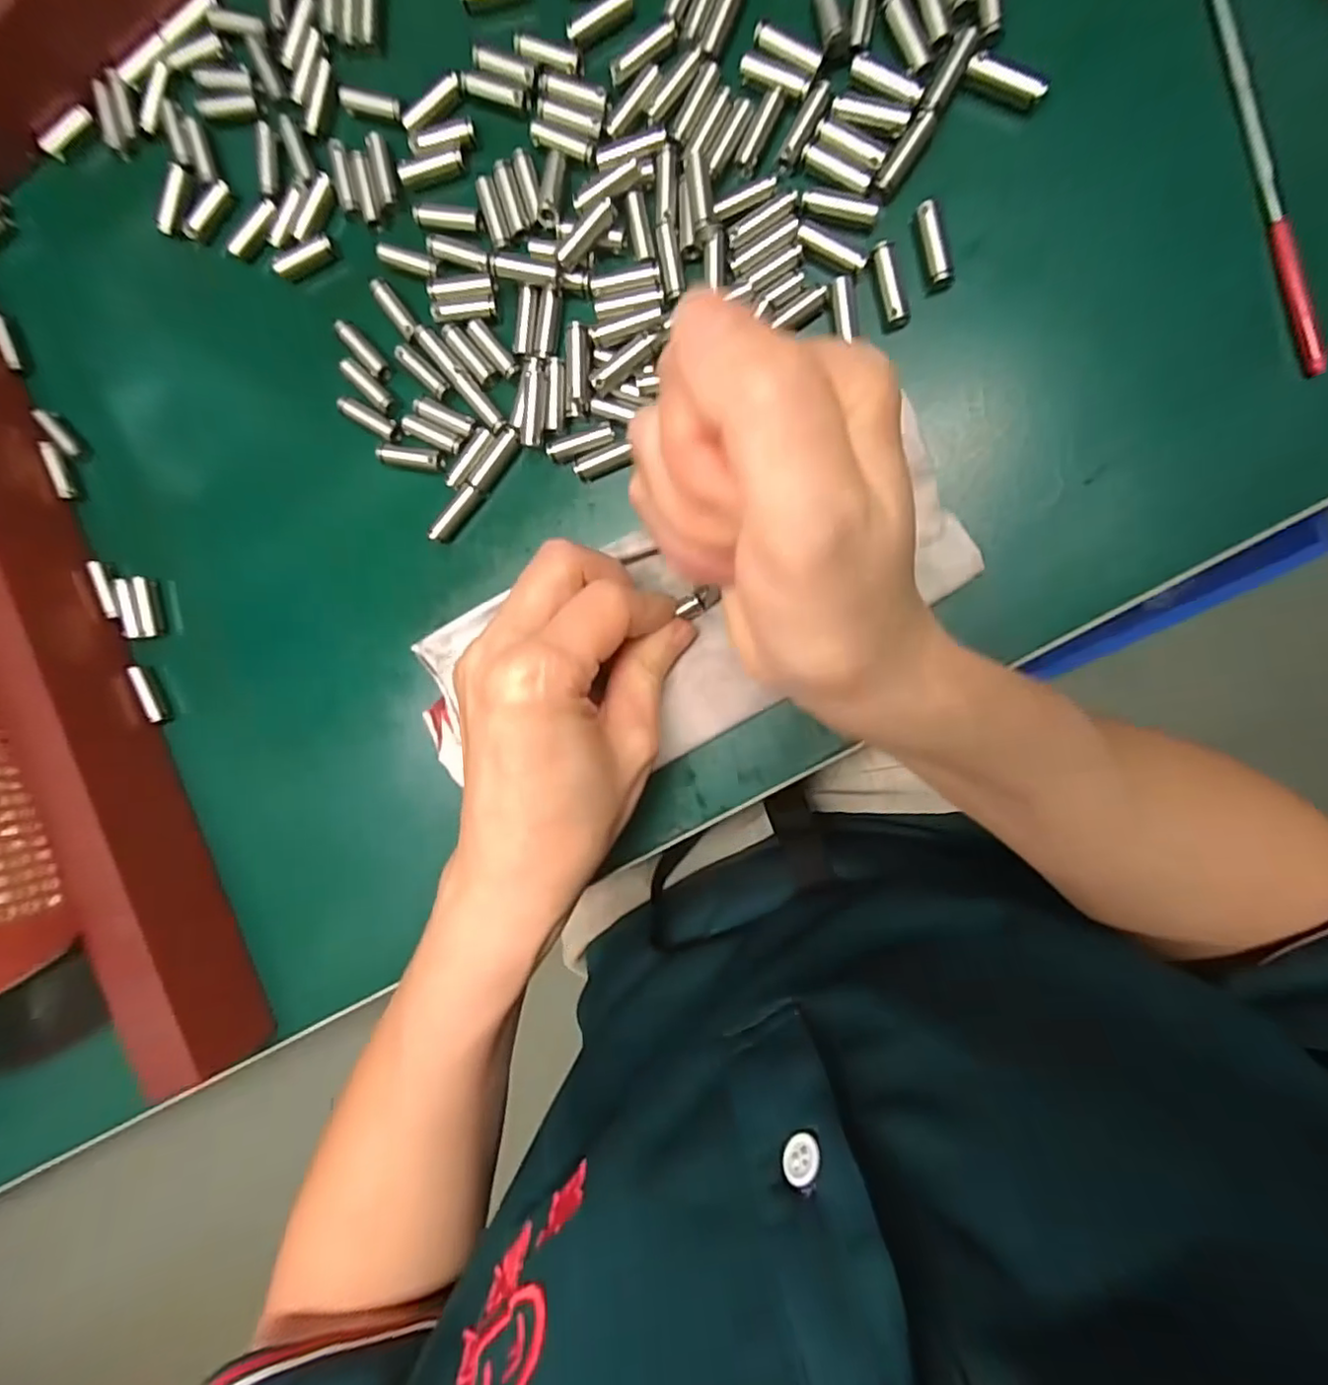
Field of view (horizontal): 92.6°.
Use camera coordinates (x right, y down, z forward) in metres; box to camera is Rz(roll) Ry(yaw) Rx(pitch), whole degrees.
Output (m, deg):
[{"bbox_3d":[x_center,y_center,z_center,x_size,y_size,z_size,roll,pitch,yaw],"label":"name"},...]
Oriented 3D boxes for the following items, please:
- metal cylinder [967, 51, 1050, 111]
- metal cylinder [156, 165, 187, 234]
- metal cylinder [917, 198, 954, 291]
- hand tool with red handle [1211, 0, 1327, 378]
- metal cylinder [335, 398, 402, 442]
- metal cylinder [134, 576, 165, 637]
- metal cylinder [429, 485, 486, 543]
[{"bbox_3d":[0.104,-0.187,0.192,0.024,0.005,0.006,31,98,4],"label":"metal cylinder"},{"bbox_3d":[-0.192,-0.192,0.247,0.006,0.004,0.025,20,97,6],"label":"metal cylinder"},{"bbox_3d":[0.087,-0.143,0.204,0.008,0.010,0.024,-13,93,9],"label":"metal cylinder"},{"bbox_3d":[0.175,-0.160,0.188,0.004,0.009,0.135,-16,92,9],"label":"hand tool with red handle"},{"bbox_3d":[-0.113,-0.104,0.241,0.027,0.004,0.006,31,98,4],"label":"metal cylinder"},{"bbox_3d":[-0.218,-0.036,0.268,0.008,0.006,0.025,-2,95,8],"label":"metal cylinder"},{"bbox_3d":[-0.078,-0.067,0.239,0.006,0.007,0.025,41,99,3],"label":"metal cylinder"}]

